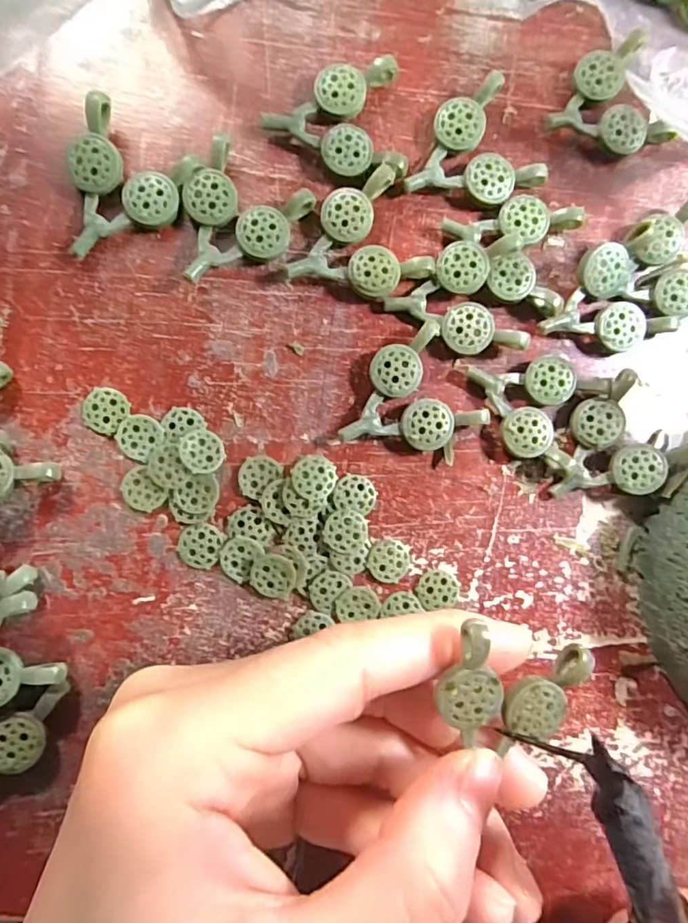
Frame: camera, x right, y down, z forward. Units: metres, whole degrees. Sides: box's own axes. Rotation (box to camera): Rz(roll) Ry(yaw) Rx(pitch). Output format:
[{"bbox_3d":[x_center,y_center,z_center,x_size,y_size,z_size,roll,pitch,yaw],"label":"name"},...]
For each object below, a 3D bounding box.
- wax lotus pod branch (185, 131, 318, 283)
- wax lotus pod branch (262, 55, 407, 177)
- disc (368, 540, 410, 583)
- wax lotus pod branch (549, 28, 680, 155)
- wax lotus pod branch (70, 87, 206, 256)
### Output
[{"bbox_3d":[-0.030,-0.063,0.141,0.029,0.008,0.037,34,86,-4],"label":"wax lotus pod branch"},{"bbox_3d":[-0.002,-0.092,0.146,0.037,0.006,0.030,-9,90,-6],"label":"wax lotus pod branch"},{"bbox_3d":[0.012,0.027,0.143,0.012,0.004,0.011,0,89,-6],"label":"disc"},{"bbox_3d":[0.075,-0.101,0.153,0.032,0.008,0.030,-30,91,-4],"label":"wax lotus pod branch"},{"bbox_3d":[-0.058,-0.069,0.138,0.028,0.010,0.037,23,87,-5],"label":"wax lotus pod branch"}]

